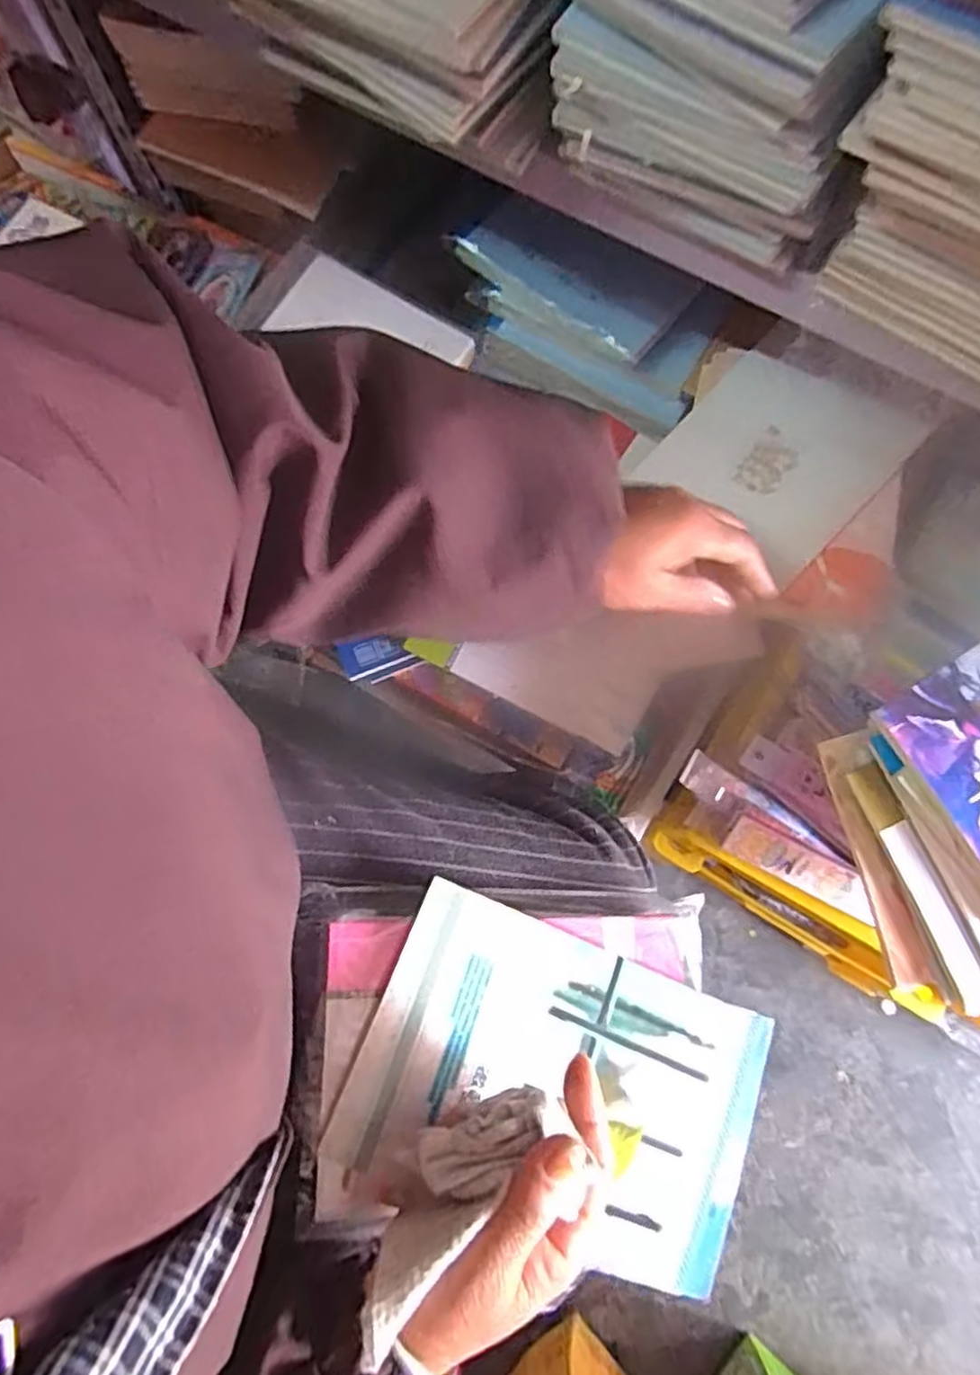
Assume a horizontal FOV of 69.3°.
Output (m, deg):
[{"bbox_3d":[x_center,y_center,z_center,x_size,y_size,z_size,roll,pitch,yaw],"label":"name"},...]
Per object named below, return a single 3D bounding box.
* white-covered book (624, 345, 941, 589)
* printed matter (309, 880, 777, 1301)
[{"bbox_3d":[0.203,-0.166,0.504,0.138,0.007,0.144,43,89,18],"label":"white-covered book"},{"bbox_3d":[0.040,0.208,0.367,0.208,0.007,0.141,24,74,-5],"label":"printed matter"}]

